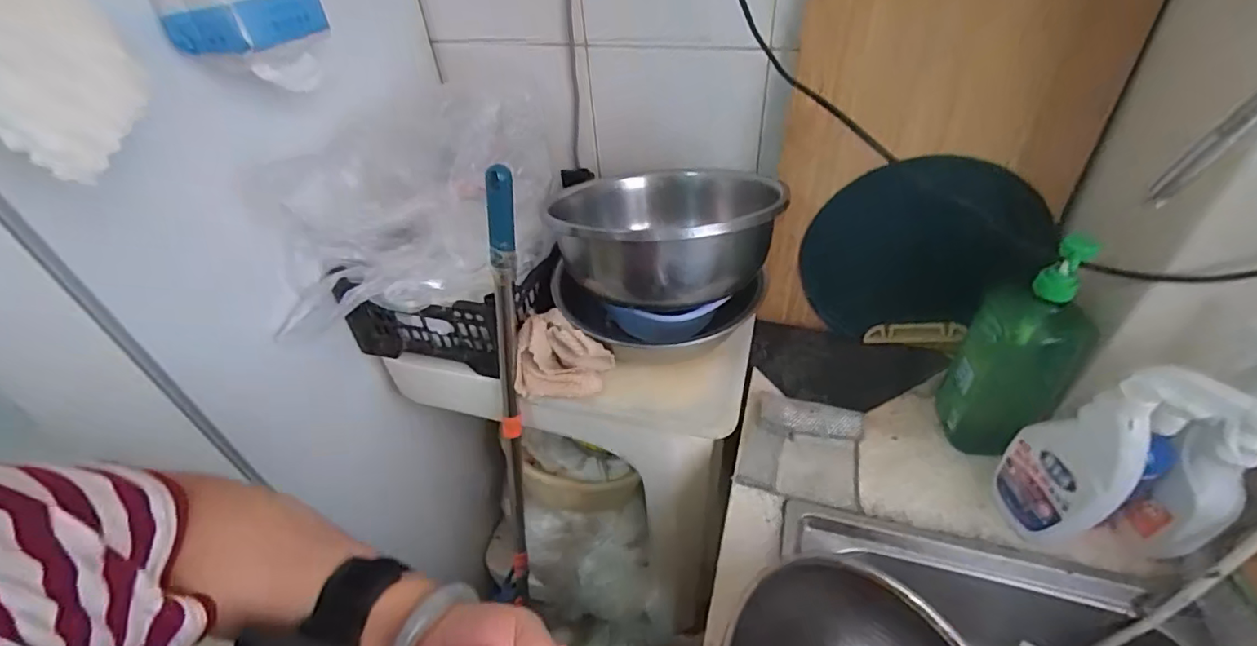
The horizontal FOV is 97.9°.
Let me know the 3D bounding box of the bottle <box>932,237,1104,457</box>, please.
[{"bbox_3d":[0.421,0.044,0.600,0.103,0.277,0.075,28,52,31],"label":"bottle"}]

